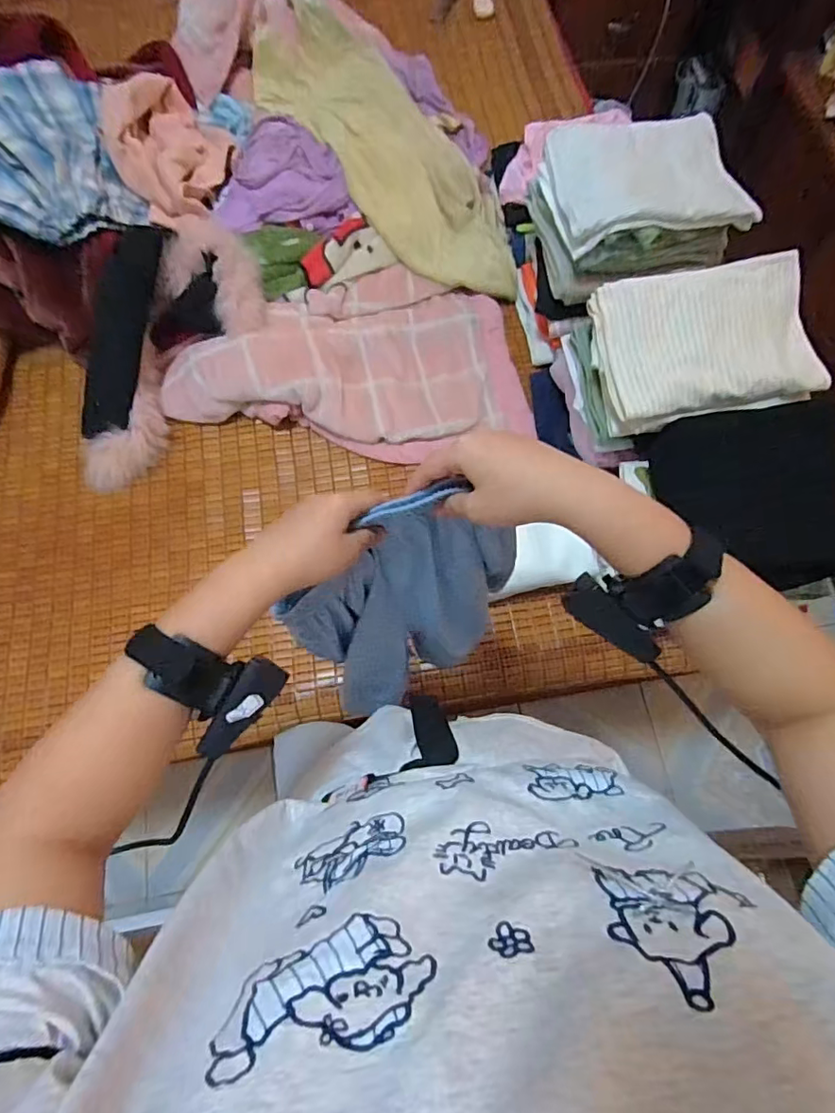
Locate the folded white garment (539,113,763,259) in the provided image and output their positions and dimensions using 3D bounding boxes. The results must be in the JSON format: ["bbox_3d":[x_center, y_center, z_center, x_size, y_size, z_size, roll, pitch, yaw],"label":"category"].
[{"bbox_3d":[0.354,-0.603,0.838,0.291,0.066,0.242,-7,72,-2],"label":"folded white garment"}]

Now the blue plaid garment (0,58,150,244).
[{"bbox_3d":[-0.703,-0.755,0.982,0.295,0.123,0.403,-30,74,-9],"label":"blue plaid garment"}]

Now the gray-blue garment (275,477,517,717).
[{"bbox_3d":[-0.010,0.043,0.544,0.215,0.305,0.080,-20,52,0],"label":"gray-blue garment"}]

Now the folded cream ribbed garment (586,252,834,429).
[{"bbox_3d":[0.411,-0.310,0.773,0.295,0.051,0.225,-7,72,-2],"label":"folded cream ribbed garment"}]

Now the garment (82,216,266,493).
[{"bbox_3d":[-0.454,-0.351,0.942,0.247,0.099,0.493,27,92,9],"label":"garment"}]

